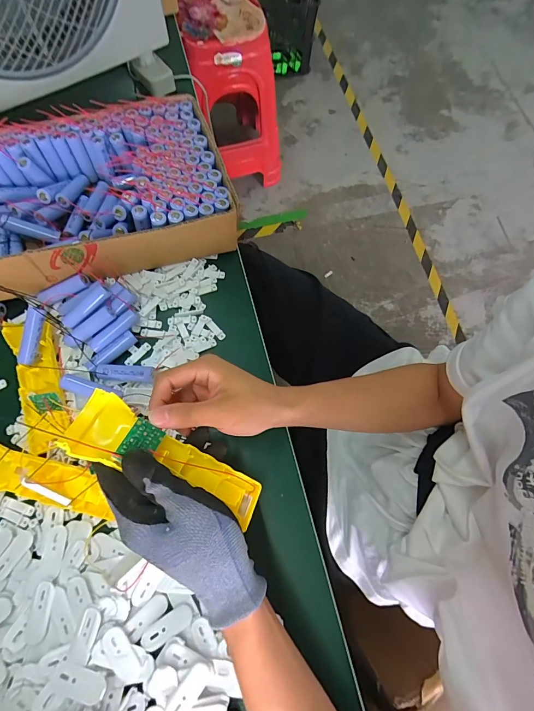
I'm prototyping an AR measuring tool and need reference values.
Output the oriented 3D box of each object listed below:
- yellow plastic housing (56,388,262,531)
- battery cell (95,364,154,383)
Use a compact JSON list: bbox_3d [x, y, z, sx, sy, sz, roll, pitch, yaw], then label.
[{"bbox_3d":[-0.076,0.087,0.277,0.162,0.020,0.046,33,71,-19],"label":"yellow plastic housing"},{"bbox_3d":[-0.167,0.021,0.400,0.067,0.019,0.018,7,71,0],"label":"battery cell"}]

